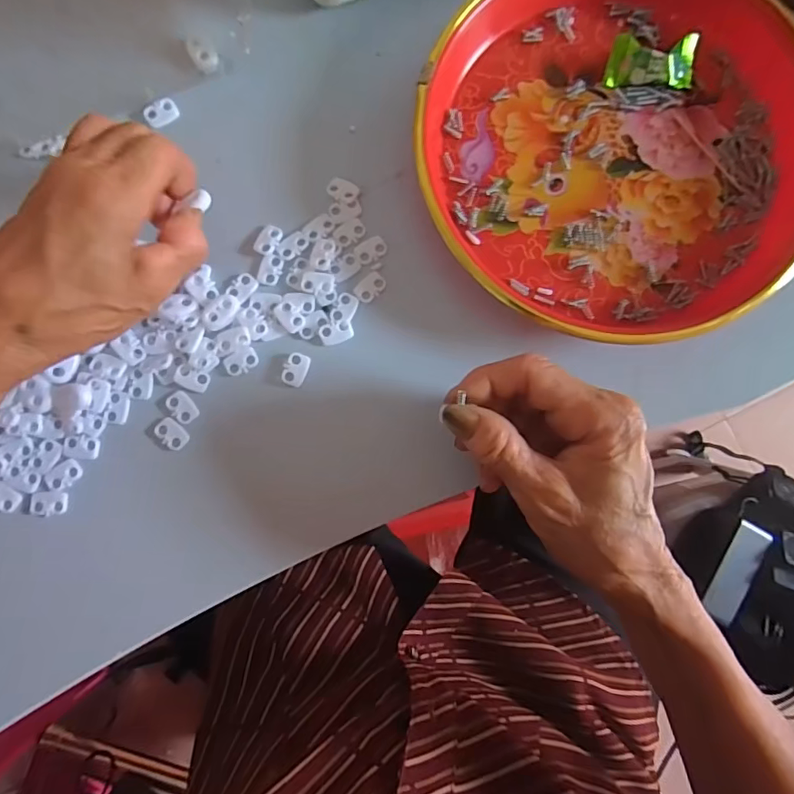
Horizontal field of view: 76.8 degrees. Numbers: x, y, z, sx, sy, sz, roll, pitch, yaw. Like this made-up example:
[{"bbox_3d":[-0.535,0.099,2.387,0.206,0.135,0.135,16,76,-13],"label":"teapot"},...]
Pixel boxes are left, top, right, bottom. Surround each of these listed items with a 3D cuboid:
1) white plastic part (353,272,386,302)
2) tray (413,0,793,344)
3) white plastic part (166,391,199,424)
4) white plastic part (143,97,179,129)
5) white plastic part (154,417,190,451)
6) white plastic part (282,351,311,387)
[{"bbox_3d":[-0.015,-0.062,0.284,0.012,0.004,0.018,43,85,2],"label":"white plastic part"},{"bbox_3d":[0.126,-0.146,0.277,0.221,0.033,0.227,34,85,1],"label":"tray"},{"bbox_3d":[-0.118,0.006,0.274,0.013,0.004,0.019,-40,87,-5],"label":"white plastic part"},{"bbox_3d":[-0.137,-0.165,0.291,0.019,0.004,0.015,-39,87,-5],"label":"white plastic part"},{"bbox_3d":[-0.123,0.020,0.272,0.019,0.004,0.013,38,85,2],"label":"white plastic part"},{"bbox_3d":[-0.056,-0.015,0.278,0.013,0.004,0.018,22,84,0],"label":"white plastic part"}]

